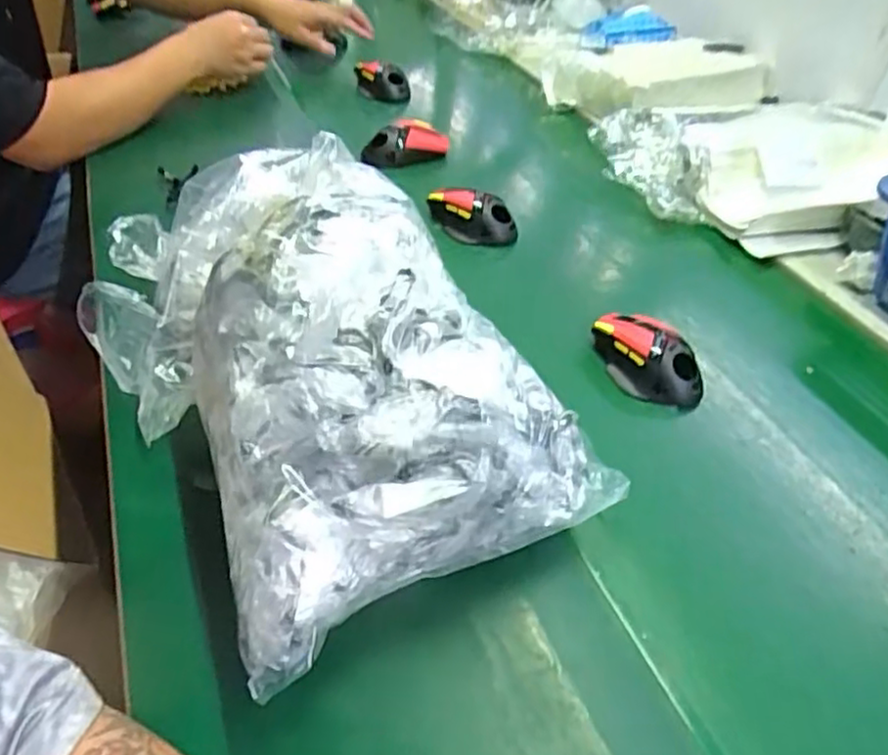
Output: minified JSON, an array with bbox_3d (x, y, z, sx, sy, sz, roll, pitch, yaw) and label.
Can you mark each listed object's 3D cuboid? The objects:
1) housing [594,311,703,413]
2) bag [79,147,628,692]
[{"bbox_3d":[0.184,-0.018,0.622,0.109,0.043,0.060,29,49,25],"label":"housing"},{"bbox_3d":[-0.125,-0.048,0.527,0.241,0.161,0.474,-24,50,-26],"label":"bag"}]

